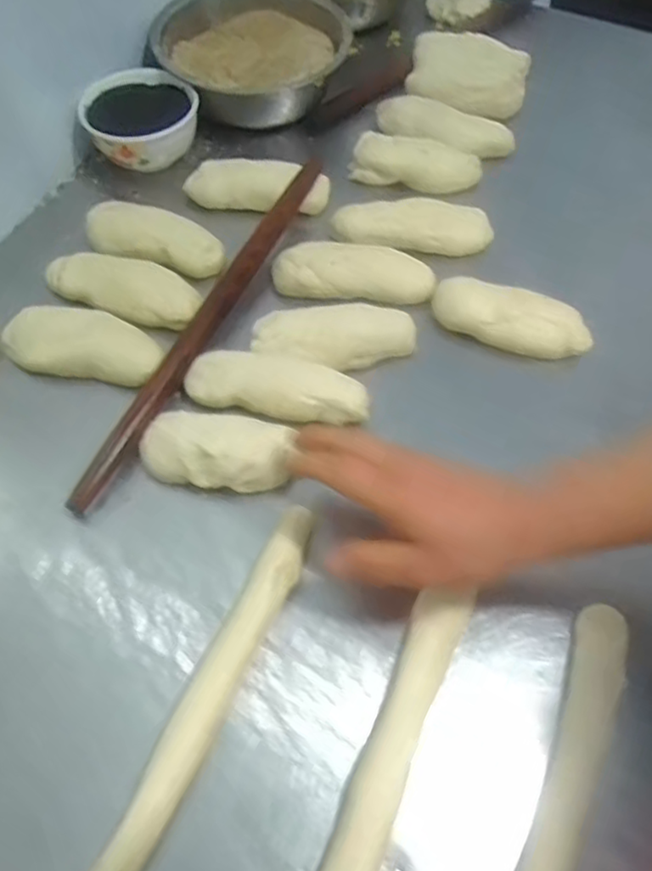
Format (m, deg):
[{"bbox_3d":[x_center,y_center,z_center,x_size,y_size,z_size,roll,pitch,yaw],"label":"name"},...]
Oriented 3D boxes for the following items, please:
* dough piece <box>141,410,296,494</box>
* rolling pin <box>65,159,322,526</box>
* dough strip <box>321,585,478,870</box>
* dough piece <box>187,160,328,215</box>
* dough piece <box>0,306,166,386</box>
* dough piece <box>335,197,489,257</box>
[{"bbox_3d":[-0.081,0.009,0.498,0.111,0.027,0.053,4,60,2],"label":"dough piece"},{"bbox_3d":[-0.095,-0.102,0.574,0.028,0.025,0.393,24,62,13],"label":"rolling pin"},{"bbox_3d":[0.016,0.236,0.383,0.032,0.024,0.330,22,58,12],"label":"dough strip"},{"bbox_3d":[-0.065,-0.243,0.656,0.133,0.031,0.037,2,60,0],"label":"dough piece"},{"bbox_3d":[-0.197,-0.076,0.553,0.123,0.031,0.051,7,60,3],"label":"dough piece"},{"bbox_3d":[0.082,-0.194,0.626,0.146,0.036,0.051,8,60,4],"label":"dough piece"}]

